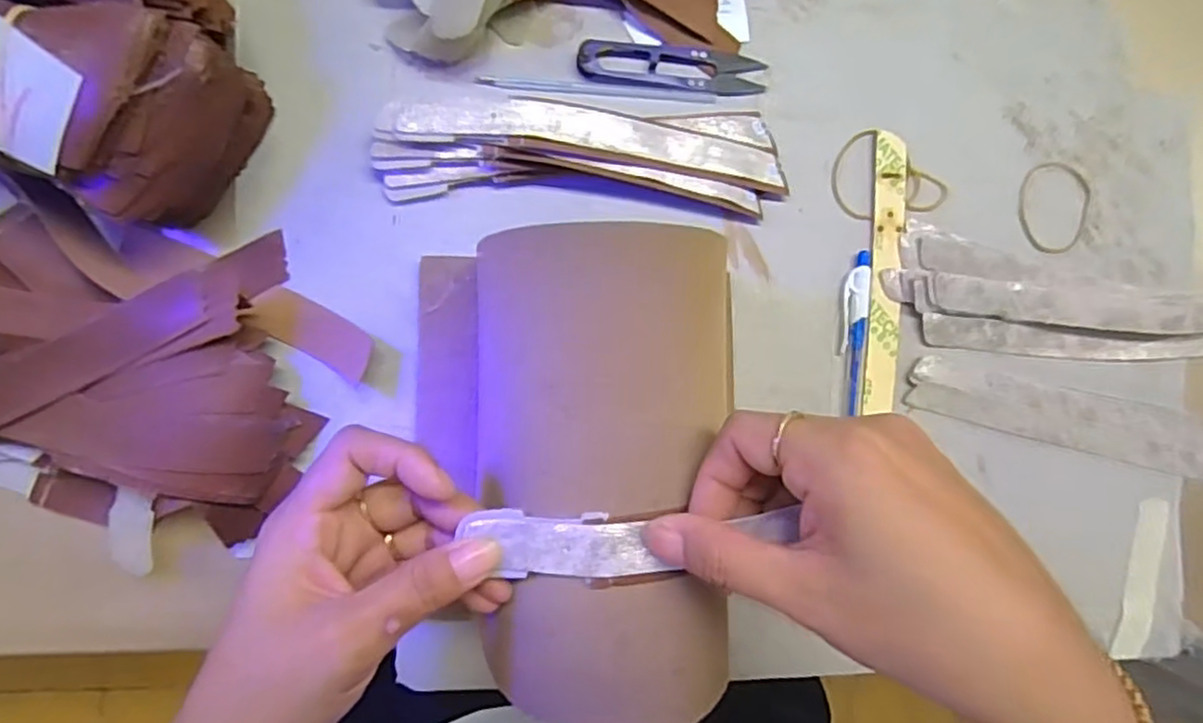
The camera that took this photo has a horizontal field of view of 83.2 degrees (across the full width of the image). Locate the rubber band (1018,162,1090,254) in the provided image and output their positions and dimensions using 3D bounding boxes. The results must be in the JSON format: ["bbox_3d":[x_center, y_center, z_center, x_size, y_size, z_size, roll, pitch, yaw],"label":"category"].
[{"bbox_3d":[0.263,-0.089,0.393,0.045,0.004,0.052,-6,91,-7],"label":"rubber band"}]

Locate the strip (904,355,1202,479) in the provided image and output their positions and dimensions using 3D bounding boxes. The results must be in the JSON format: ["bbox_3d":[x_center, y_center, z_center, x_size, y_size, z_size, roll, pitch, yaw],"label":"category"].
[{"bbox_3d":[0.271,0.033,0.389,0.199,0.005,0.033,13,97,-6],"label":"strip"}]

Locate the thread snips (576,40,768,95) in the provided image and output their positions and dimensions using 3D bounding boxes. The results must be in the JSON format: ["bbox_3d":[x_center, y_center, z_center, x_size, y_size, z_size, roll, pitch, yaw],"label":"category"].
[{"bbox_3d":[0.038,-0.157,0.360,0.099,0.007,0.022,3,90,-7],"label":"thread snips"}]

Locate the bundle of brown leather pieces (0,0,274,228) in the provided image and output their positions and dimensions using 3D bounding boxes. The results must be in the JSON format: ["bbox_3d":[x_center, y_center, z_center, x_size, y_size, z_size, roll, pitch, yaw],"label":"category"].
[{"bbox_3d":[-0.210,-0.110,0.292,0.088,0.085,0.085,27,87,-6],"label":"bundle of brown leather pieces"}]

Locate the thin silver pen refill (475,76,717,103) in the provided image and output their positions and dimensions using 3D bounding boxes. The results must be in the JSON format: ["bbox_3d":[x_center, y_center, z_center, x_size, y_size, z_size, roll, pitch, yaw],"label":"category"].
[{"bbox_3d":[-0.001,-0.143,0.356,0.124,0.004,0.007,2,90,-7],"label":"thin silver pen refill"}]

